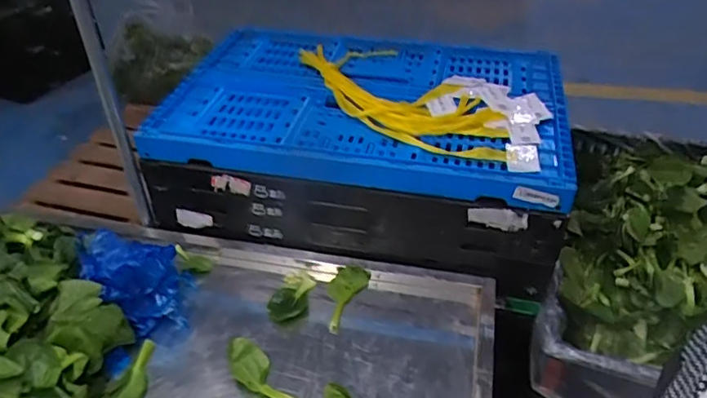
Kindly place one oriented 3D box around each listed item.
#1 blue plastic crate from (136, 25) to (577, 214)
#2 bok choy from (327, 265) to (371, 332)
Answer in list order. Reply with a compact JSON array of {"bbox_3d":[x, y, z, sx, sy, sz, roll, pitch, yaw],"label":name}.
[{"bbox_3d":[0.018,-0.155,0.839,0.583,0.054,0.365,7,40,10],"label":"blue plastic crate"},{"bbox_3d":[-0.020,0.130,0.750,0.051,0.014,0.102,17,44,21],"label":"bok choy"}]

